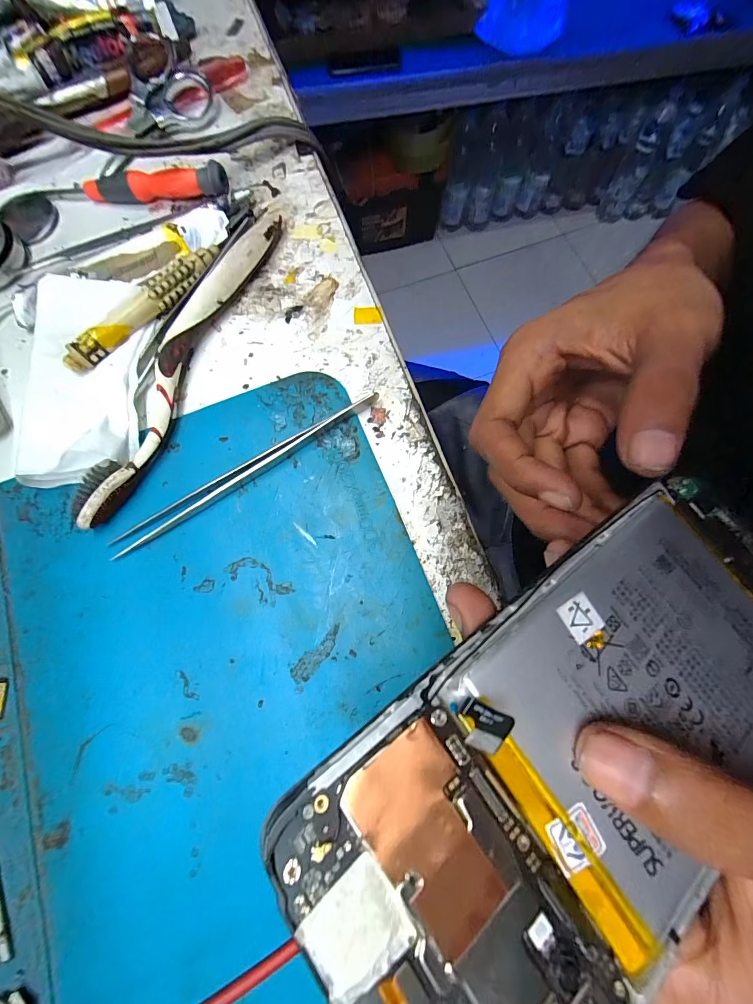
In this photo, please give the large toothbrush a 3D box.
[{"bbox_3d":[-0.090,-0.069,0.179,0.021,0.014,0.172,19,76,6],"label":"large toothbrush"}]

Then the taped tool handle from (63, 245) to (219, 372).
[{"bbox_3d":[-0.114,-0.097,0.186,0.090,0.008,0.013,-44,78,-10],"label":"taped tool handle"}]

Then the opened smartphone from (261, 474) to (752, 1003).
[{"bbox_3d":[0.055,0.053,0.087,0.146,0.013,0.069,-32,76,-20],"label":"opened smartphone"}]

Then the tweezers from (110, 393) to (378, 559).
[{"bbox_3d":[-0.056,-0.015,0.166,0.129,0.008,0.009,-31,76,-7],"label":"tweezers"}]

